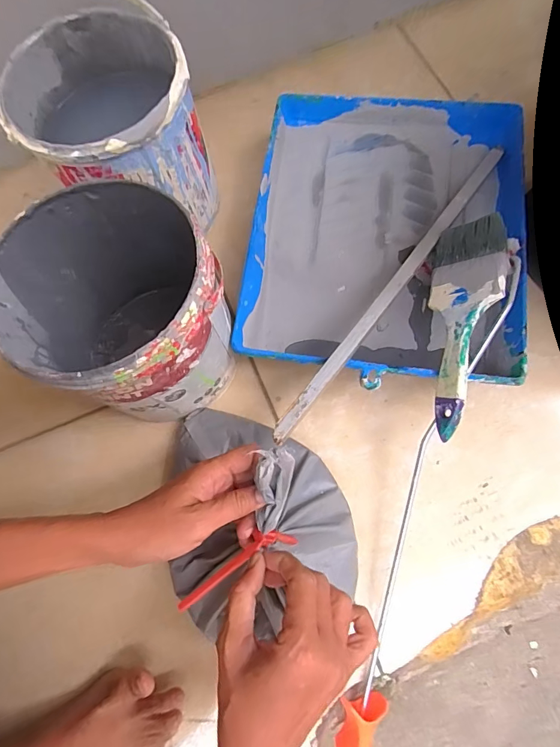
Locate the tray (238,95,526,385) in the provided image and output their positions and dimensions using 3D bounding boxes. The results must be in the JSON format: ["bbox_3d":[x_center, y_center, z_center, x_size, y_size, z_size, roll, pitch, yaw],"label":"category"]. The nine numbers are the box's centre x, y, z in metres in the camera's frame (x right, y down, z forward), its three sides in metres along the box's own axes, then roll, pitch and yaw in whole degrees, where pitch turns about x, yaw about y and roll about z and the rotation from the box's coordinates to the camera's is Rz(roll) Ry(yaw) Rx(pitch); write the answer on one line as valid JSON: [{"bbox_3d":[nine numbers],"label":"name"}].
[{"bbox_3d":[0.122,-0.159,0.491,0.302,0.071,0.356,6,73,6],"label":"tray"}]

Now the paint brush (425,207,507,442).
[{"bbox_3d":[0.176,-0.052,0.389,0.013,0.075,0.212,18,67,-33],"label":"paint brush"}]

